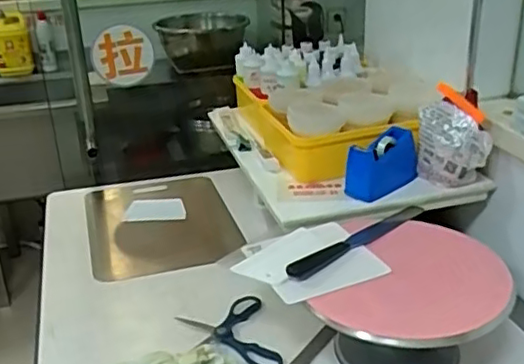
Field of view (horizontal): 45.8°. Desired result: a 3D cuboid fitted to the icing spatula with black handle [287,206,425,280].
[{"bbox_3d":[0.157,0.087,0.965,0.034,0.021,0.327,21,33,41],"label":"icing spatula with black handle"}]

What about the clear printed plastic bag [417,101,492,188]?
[{"bbox_3d":[0.322,-0.065,1.046,0.117,0.143,0.034,-2,-7,28],"label":"clear printed plastic bag"}]

